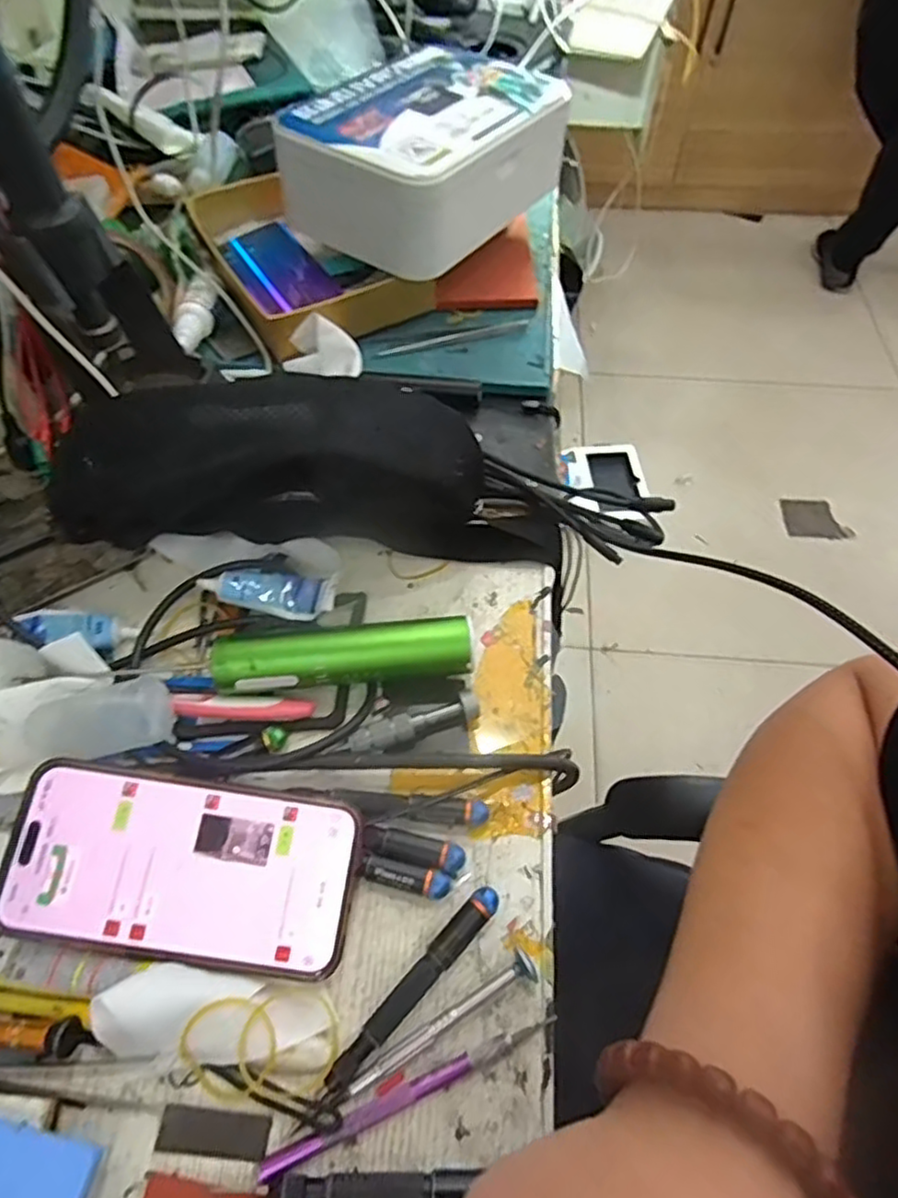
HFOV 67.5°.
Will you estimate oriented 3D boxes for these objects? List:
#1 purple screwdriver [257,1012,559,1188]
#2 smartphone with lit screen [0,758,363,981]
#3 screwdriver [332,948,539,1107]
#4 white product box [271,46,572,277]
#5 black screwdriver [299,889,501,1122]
[{"bbox_3d":[-0.015,0.210,0.287,0.133,0.005,0.009,-19,58,-13],"label":"purple screwdriver"},{"bbox_3d":[-0.128,0.128,0.321,0.163,0.005,0.078,10,72,-1],"label":"smartphone with lit screen"},{"bbox_3d":[-0.004,0.192,0.299,0.101,0.017,0.012,-28,61,-18],"label":"screwdriver"},{"bbox_3d":[-0.011,-0.369,0.555,0.151,0.075,0.224,33,62,20],"label":"white product box"},{"bbox_3d":[-0.017,0.179,0.308,0.013,0.013,0.111,38,64,22],"label":"black screwdriver"}]

